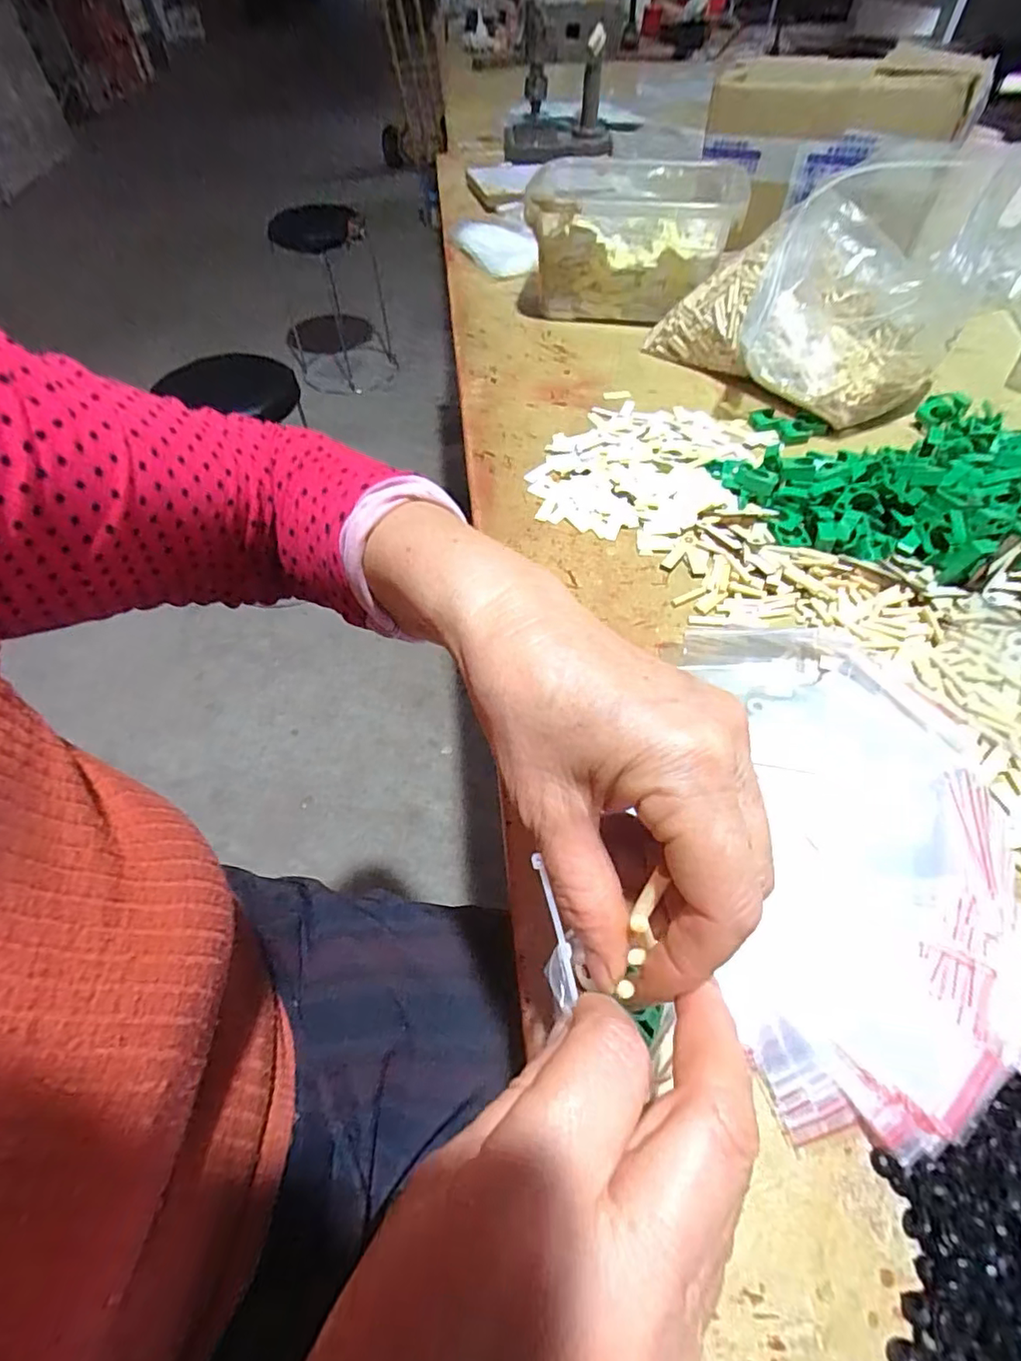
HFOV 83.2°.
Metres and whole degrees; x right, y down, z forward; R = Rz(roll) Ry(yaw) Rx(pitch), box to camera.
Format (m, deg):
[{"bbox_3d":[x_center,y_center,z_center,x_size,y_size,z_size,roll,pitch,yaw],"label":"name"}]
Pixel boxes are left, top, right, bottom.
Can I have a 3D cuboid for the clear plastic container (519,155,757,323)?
[{"bbox_3d":[0.138,-0.510,0.675,0.222,0.150,0.096,5,54,5],"label":"clear plastic container"}]

